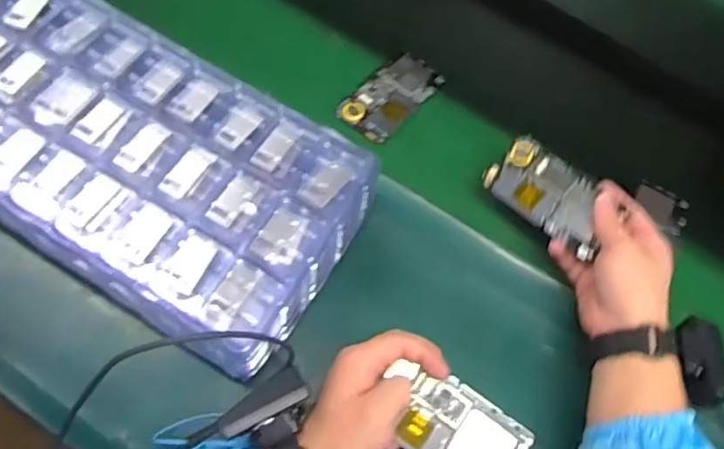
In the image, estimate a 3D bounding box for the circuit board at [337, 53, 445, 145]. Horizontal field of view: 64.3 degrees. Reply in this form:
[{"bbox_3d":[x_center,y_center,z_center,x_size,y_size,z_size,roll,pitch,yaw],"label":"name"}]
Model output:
[{"bbox_3d":[0.033,-0.142,0.642,0.064,0.016,0.118,37,66,20],"label":"circuit board"}]

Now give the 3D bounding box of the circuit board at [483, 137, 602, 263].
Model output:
[{"bbox_3d":[0.180,-0.031,0.551,0.116,0.010,0.070,36,83,21],"label":"circuit board"}]

